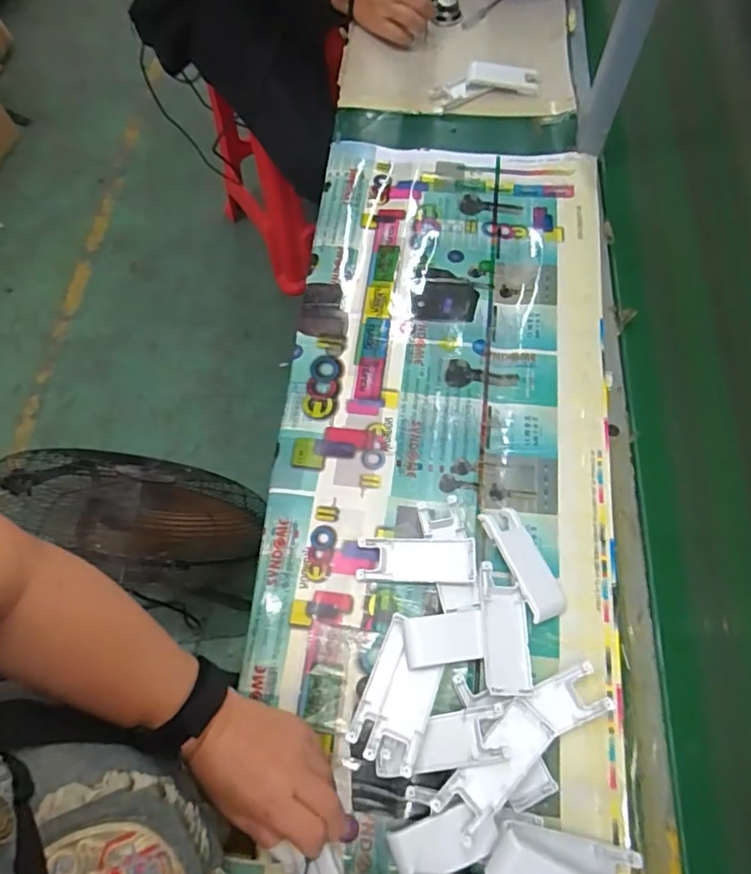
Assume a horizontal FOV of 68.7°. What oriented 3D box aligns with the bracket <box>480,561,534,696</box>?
[{"bbox_3d":[0.110,0.161,0.464,0.037,0.011,0.102,0,66,2],"label":"bracket"}]

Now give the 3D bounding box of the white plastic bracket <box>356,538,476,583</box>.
[{"bbox_3d":[0.037,0.111,0.498,0.102,0.018,0.040,1,66,2],"label":"white plastic bracket"}]

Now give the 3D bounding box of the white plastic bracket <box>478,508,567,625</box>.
[{"bbox_3d":[0.132,0.111,0.494,0.038,0.013,0.105,-13,61,-26],"label":"white plastic bracket"}]

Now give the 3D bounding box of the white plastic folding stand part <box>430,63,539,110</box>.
[{"bbox_3d":[0.153,-0.497,0.773,0.149,0.018,0.061,-9,66,-2],"label":"white plastic folding stand part"}]

